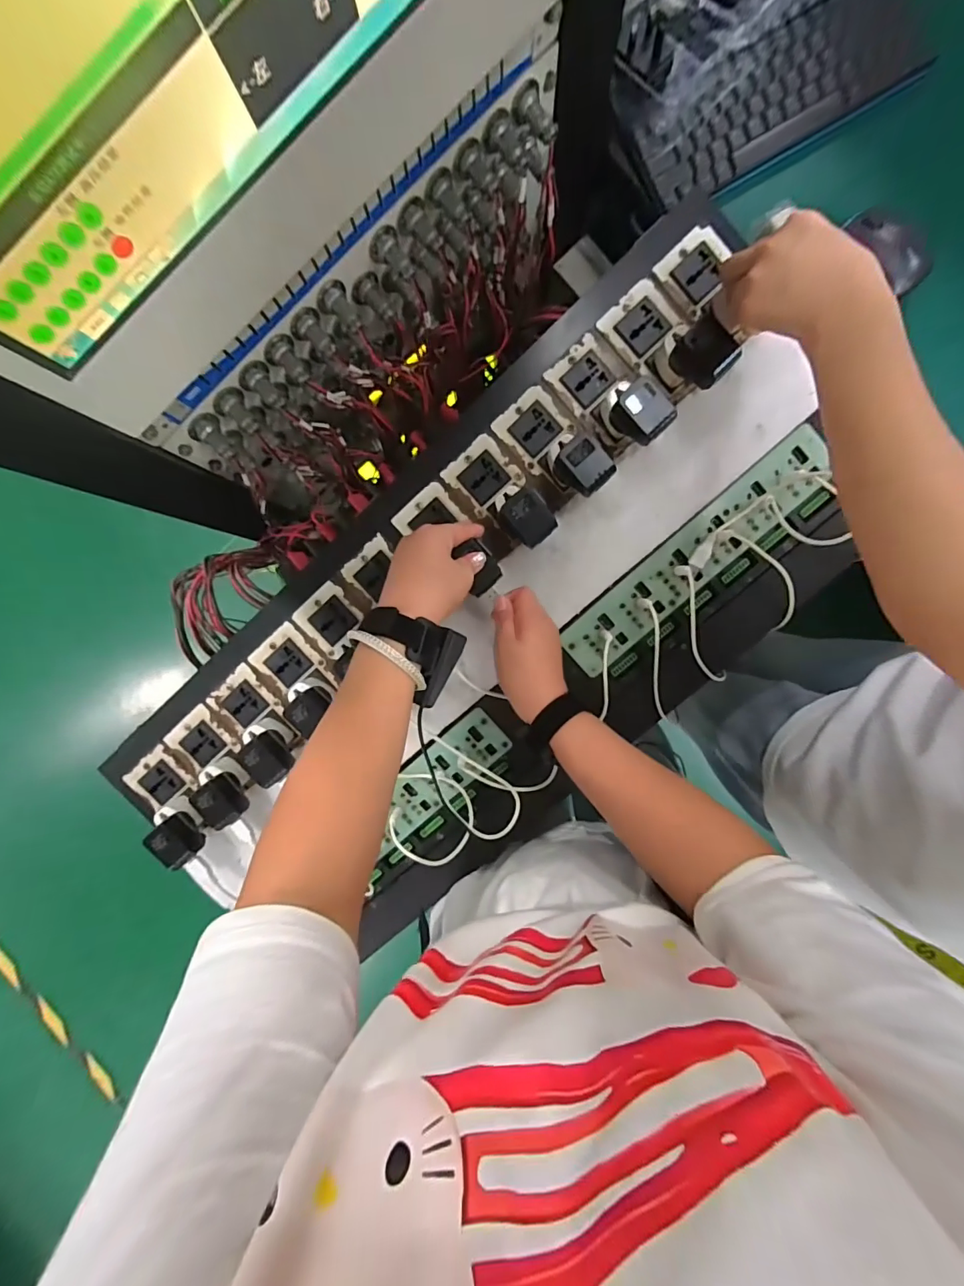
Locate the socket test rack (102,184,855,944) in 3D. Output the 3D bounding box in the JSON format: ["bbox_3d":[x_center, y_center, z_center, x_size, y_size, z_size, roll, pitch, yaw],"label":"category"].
[{"bbox_3d":[-0.004,-0.003,0.487,0.850,0.089,0.359,-40,90,5],"label":"socket test rack"}]

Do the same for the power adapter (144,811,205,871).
[{"bbox_3d":[-0.324,0.210,0.501,0.041,0.033,0.047,-39,91,5],"label":"power adapter"}]

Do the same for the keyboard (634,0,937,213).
[{"bbox_3d":[0.292,-0.543,0.457,0.275,0.024,0.111,-28,92,5],"label":"keyboard"}]

